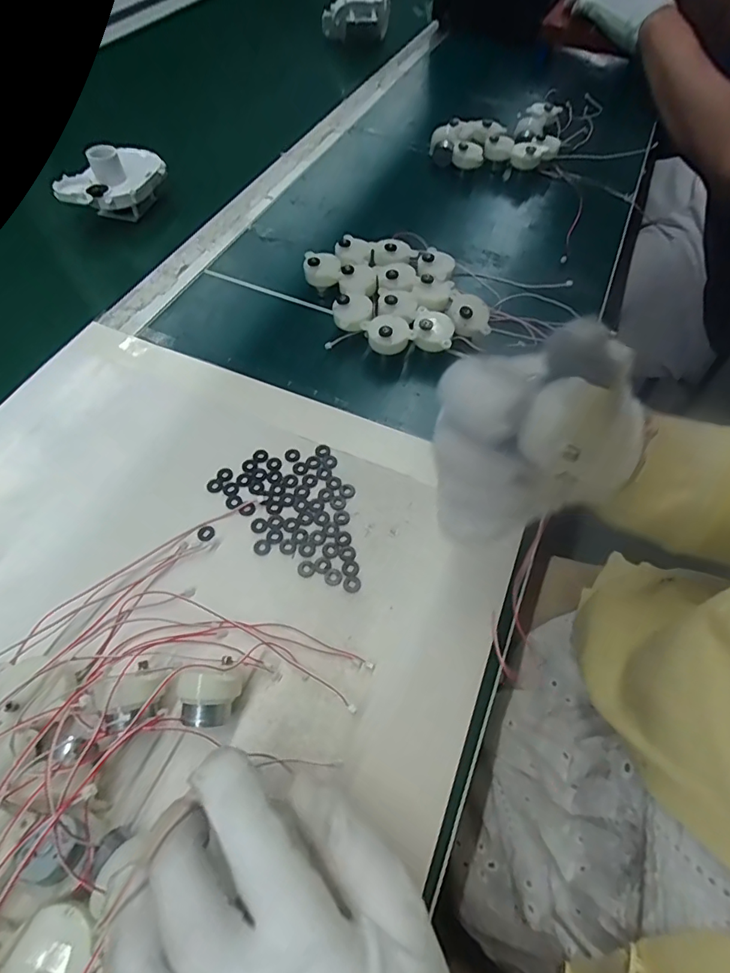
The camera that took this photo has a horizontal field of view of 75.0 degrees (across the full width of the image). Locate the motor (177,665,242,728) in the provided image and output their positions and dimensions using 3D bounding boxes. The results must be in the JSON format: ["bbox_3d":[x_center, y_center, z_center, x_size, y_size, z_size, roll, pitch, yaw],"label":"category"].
[{"bbox_3d":[-0.078,0.107,0.240,0.025,0.033,0.026,8,60,3],"label":"motor"}]

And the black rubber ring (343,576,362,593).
[{"bbox_3d":[-0.008,0.059,0.288,0.011,0.004,0.010,1,60,-2],"label":"black rubber ring"}]

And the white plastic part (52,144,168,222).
[{"bbox_3d":[-0.239,-0.290,0.460,0.103,0.056,0.046,-35,67,-20],"label":"white plastic part"}]

